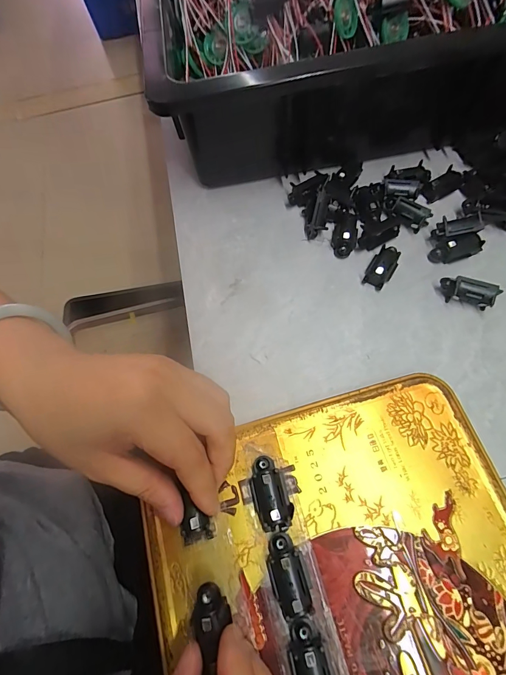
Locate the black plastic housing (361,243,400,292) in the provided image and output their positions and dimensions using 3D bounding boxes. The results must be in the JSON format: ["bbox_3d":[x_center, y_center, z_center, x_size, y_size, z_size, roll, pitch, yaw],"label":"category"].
[{"bbox_3d":[0.094,-0.051,0.257,0.017,0.014,0.029,30,72,15],"label":"black plastic housing"}]

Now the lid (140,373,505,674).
[{"bbox_3d":[0.058,0.146,0.164,0.191,0.019,0.232,-16,64,-5],"label":"lid"}]

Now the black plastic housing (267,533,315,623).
[{"bbox_3d":[0.018,0.116,0.173,0.018,0.017,0.034,-18,67,-4],"label":"black plastic housing"}]

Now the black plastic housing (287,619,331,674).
[{"bbox_3d":[0.026,0.149,0.159,0.016,0.014,0.034,-11,52,-2],"label":"black plastic housing"}]

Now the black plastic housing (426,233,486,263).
[{"bbox_3d":[0.149,-0.065,0.258,0.035,0.015,0.013,-16,67,-3],"label":"black plastic housing"}]

